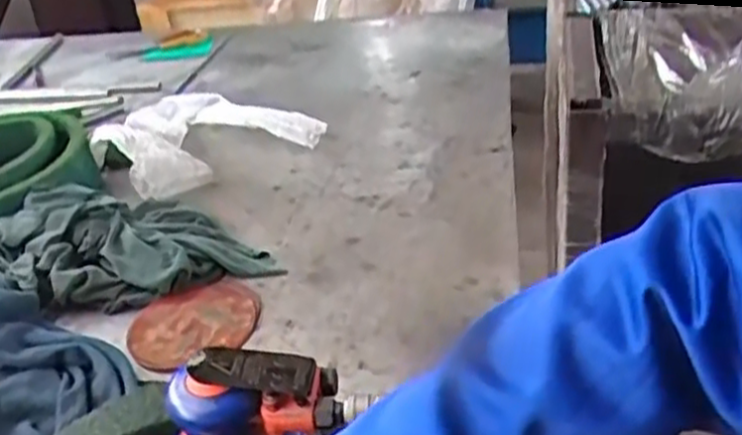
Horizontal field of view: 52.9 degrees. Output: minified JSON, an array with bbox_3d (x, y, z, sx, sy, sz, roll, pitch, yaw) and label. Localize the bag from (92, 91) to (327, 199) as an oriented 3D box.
[{"bbox_3d":[-0.246,-0.116,1.016,0.264,0.069,0.239,23,41,40],"label":"bag"}]

